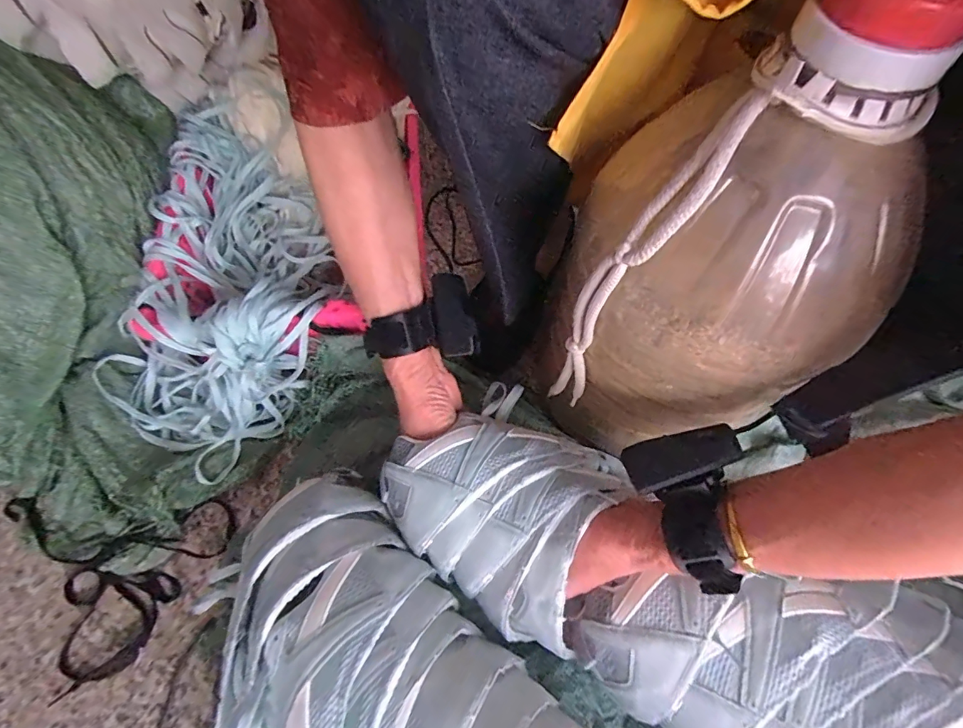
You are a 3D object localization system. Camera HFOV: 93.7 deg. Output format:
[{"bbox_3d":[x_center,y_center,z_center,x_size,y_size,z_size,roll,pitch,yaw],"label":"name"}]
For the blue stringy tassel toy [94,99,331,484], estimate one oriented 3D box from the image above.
[{"bbox_3d":[-0.290,-0.071,0.521,0.235,0.133,0.354,10,63,5],"label":"blue stringy tassel toy"}]

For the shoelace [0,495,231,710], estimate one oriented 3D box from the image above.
[{"bbox_3d":[-0.368,0.214,0.431,0.218,0.026,0.161,0,63,0],"label":"shoelace"}]

